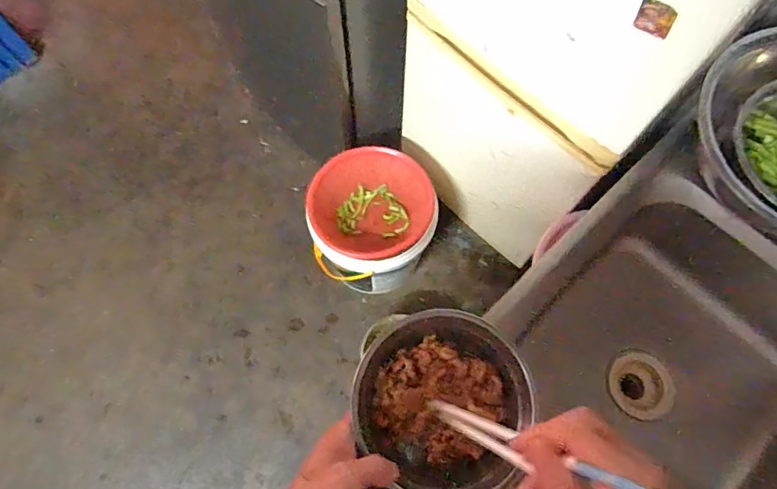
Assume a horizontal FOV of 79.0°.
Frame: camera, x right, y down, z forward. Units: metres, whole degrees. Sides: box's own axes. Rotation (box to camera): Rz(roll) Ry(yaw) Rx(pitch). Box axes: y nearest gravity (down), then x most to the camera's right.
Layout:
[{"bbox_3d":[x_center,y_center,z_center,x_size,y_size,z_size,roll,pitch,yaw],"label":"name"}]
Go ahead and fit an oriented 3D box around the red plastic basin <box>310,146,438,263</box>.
[{"bbox_3d":[-0.041,-0.094,1.215,0.296,0.126,0.273,0,70,0],"label":"red plastic basin"}]

